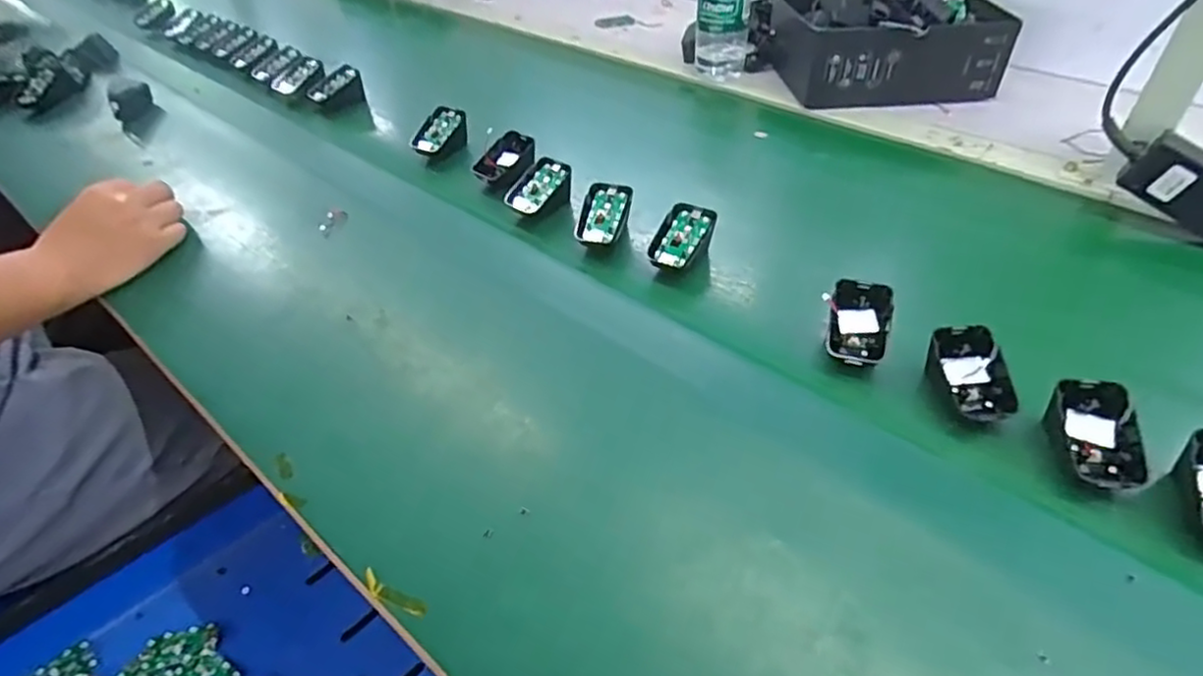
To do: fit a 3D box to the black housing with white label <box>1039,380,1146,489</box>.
[{"bbox_3d":[0.316,0.064,0.419,0.047,0.039,0.063,7,45,11],"label":"black housing with white label"}]

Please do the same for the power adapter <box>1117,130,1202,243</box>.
[{"bbox_3d":[0.522,-0.123,0.561,0.120,0.055,0.027,42,57,12],"label":"power adapter"}]

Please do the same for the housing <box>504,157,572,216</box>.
[{"bbox_3d":[-0.065,-0.149,0.661,0.068,0.038,0.052,-27,48,-23],"label":"housing"}]

